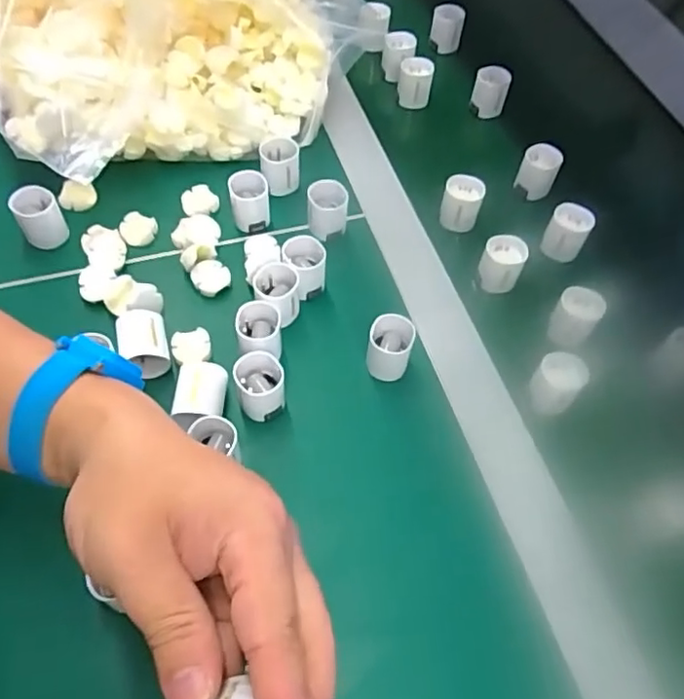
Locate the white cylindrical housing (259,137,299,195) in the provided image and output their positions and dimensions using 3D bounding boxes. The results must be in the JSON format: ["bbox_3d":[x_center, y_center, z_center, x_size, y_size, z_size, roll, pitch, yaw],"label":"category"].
[{"bbox_3d":[-0.050,-0.145,0.494,0.030,0.036,0.031,2,60,-3],"label":"white cylindrical housing"}]

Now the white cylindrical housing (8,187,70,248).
[{"bbox_3d":[-0.217,-0.094,0.444,0.029,0.039,0.024,-30,67,-19],"label":"white cylindrical housing"}]

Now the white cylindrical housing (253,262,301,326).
[{"bbox_3d":[-0.045,-0.035,0.423,0.030,0.039,0.035,3,60,-3],"label":"white cylindrical housing"}]

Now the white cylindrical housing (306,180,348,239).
[{"bbox_3d":[-0.011,-0.103,0.465,0.029,0.037,0.029,2,60,-3],"label":"white cylindrical housing"}]

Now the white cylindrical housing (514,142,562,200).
[{"bbox_3d":[0.164,-0.149,0.517,0.030,0.036,0.030,2,60,-3],"label":"white cylindrical housing"}]

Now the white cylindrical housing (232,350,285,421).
[{"bbox_3d":[-0.051,0.026,0.388,0.029,0.040,0.032,-2,60,-6],"label":"white cylindrical housing"}]

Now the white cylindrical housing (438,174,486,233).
[{"bbox_3d":[0.095,-0.116,0.490,0.029,0.033,0.029,2,60,-3],"label":"white cylindrical housing"}]

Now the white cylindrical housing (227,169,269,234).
[{"bbox_3d":[-0.070,-0.112,0.468,0.028,0.033,0.032,-8,61,-9],"label":"white cylindrical housing"}]

